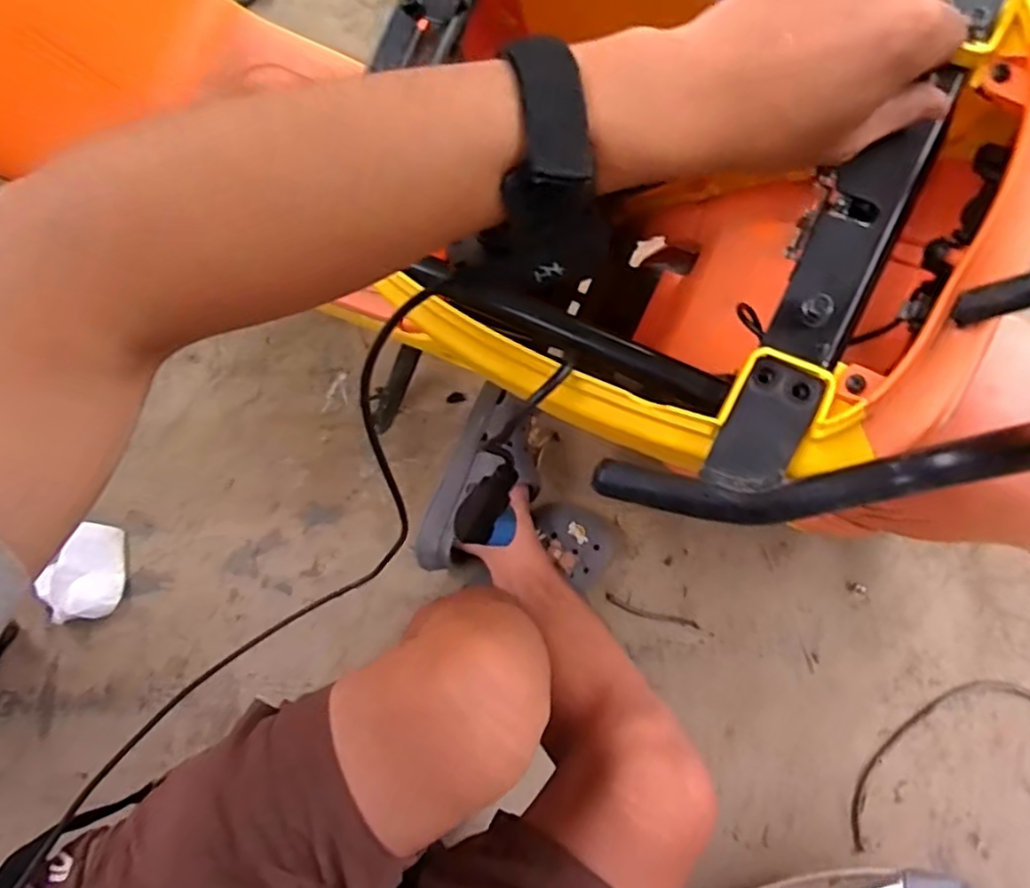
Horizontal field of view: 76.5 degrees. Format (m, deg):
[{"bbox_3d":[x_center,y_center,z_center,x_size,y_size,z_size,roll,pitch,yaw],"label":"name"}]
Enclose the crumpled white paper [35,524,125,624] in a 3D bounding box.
[{"bbox_3d":[-0.532,0.159,0.813,0.080,0.045,0.117,-4,74,0],"label":"crumpled white paper"}]

